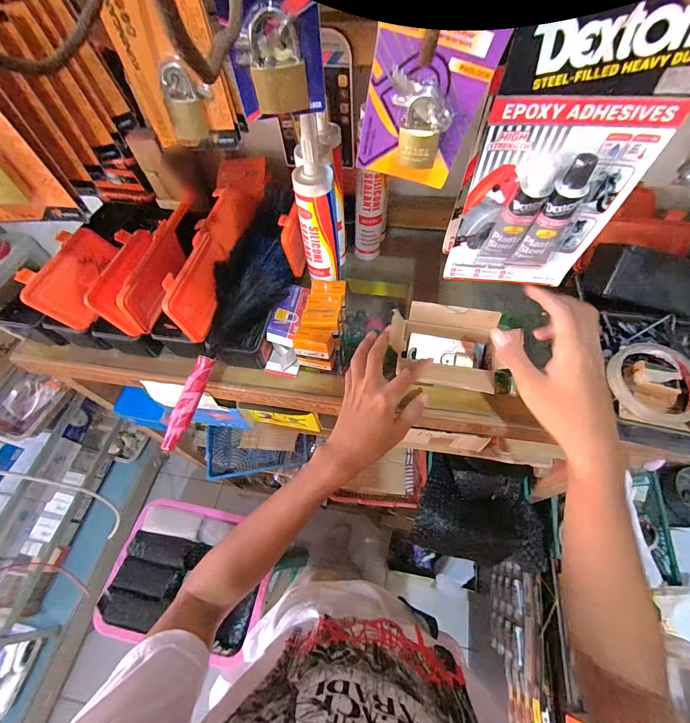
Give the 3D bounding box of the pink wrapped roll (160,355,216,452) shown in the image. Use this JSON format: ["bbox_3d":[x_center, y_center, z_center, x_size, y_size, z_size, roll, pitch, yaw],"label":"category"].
[{"bbox_3d":[-0.195,0.051,0.408,0.019,0.017,0.119,14,73,11],"label":"pink wrapped roll"}]

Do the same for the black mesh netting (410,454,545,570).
[{"bbox_3d":[0.302,0.322,0.707,0.262,0.092,0.204,16,61,12],"label":"black mesh netting"}]

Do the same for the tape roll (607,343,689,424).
[{"bbox_3d":[0.357,0.024,0.377,0.088,0.022,0.097,-24,61,-11],"label":"tape roll"}]

